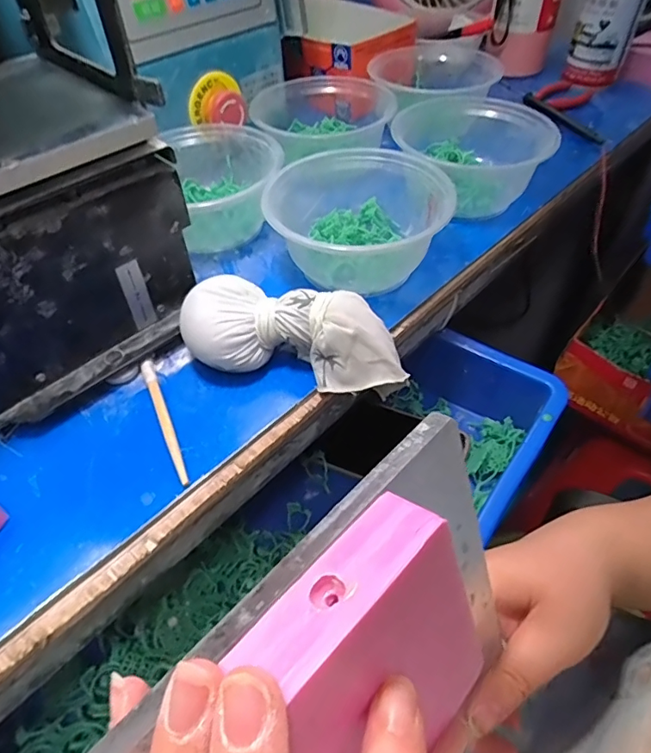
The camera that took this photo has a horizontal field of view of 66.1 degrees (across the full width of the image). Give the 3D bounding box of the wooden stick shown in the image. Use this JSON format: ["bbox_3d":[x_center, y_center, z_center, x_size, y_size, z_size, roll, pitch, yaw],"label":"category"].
[{"bbox_3d":[-0.099,0.025,0.306,0.008,0.006,0.096,-20,52,-15],"label":"wooden stick"}]

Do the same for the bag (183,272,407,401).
[{"bbox_3d":[-0.018,-0.029,0.324,0.143,0.048,0.063,5,49,6],"label":"bag"}]

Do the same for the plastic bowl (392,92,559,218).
[{"bbox_3d":[0.128,-0.195,0.439,0.129,0.049,0.128,-1,49,1],"label":"plastic bowl"}]

